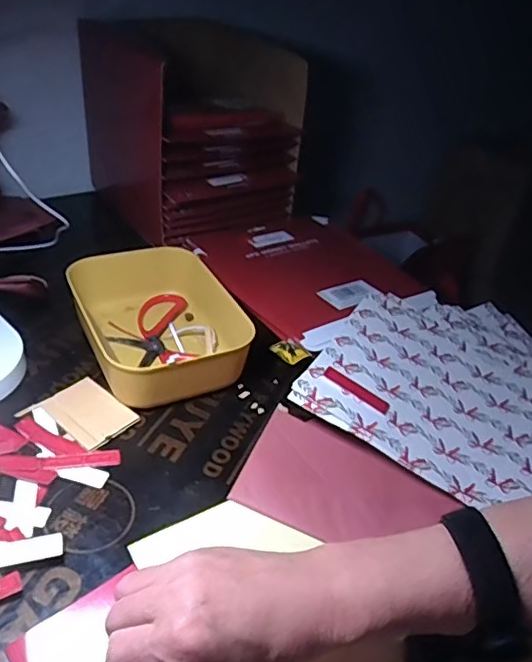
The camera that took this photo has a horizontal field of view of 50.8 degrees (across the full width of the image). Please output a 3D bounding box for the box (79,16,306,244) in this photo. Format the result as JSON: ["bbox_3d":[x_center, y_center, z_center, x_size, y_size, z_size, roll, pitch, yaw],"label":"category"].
[{"bbox_3d":[-0.100,-0.289,0.777,0.228,0.221,0.278,-19,44,-31],"label":"box"}]

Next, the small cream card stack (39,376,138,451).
[{"bbox_3d":[-0.152,0.068,0.481,0.076,0.004,0.051,32,42,29],"label":"small cream card stack"}]

